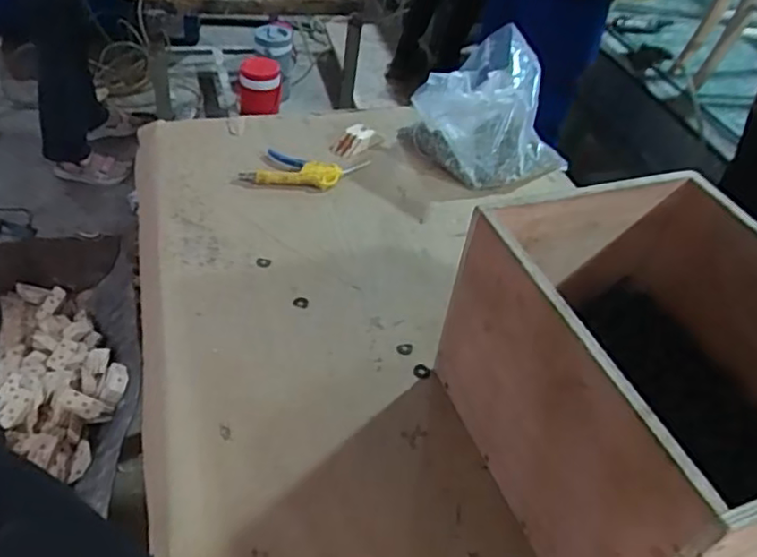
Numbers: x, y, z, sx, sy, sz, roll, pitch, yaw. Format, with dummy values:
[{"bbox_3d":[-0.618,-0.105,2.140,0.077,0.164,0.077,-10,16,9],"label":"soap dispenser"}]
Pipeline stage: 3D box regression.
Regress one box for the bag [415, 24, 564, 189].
[{"bbox_3d":[0.173,-0.258,0.977,0.191,0.168,0.188,-18,50,-26],"label":"bag"}]

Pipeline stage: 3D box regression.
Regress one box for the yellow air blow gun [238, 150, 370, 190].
[{"bbox_3d":[-0.113,-0.167,0.962,0.169,0.021,0.095,13,43,3],"label":"yellow air blow gun"}]

